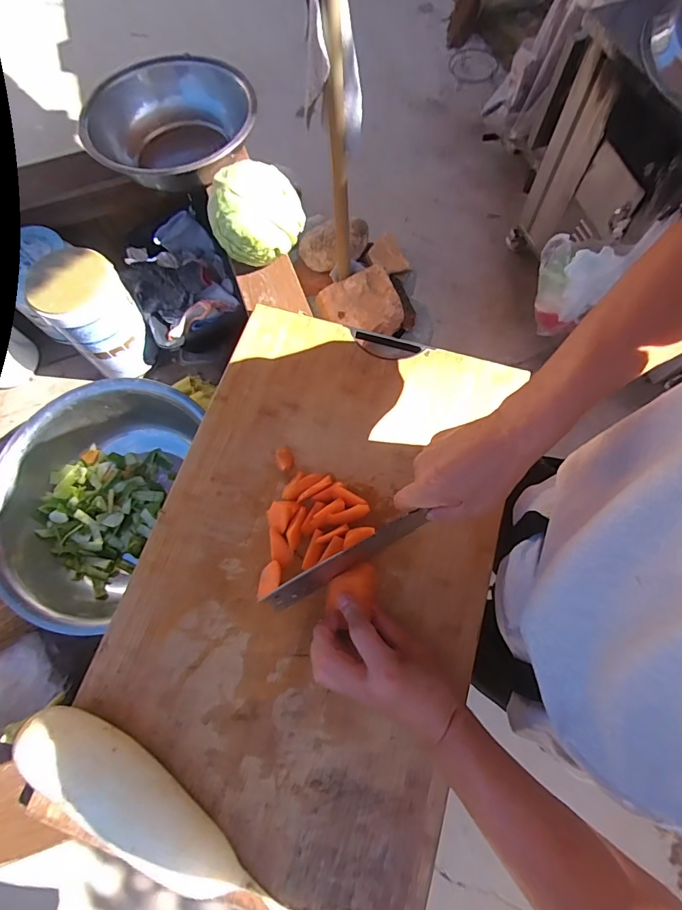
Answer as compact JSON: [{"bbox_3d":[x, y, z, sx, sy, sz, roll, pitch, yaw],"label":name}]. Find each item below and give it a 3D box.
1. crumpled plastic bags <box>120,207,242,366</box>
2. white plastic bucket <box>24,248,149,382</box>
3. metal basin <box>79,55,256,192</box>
[{"bbox_3d":[-0.284,-0.289,0.753,0.177,0.089,0.238,-20,72,-6],"label":"crumpled plastic bags"},{"bbox_3d":[-0.391,-0.220,0.691,0.119,0.169,0.116,0,71,1],"label":"white plastic bucket"},{"bbox_3d":[-0.248,-0.485,0.644,0.244,0.066,0.242,0,71,1],"label":"metal basin"}]

